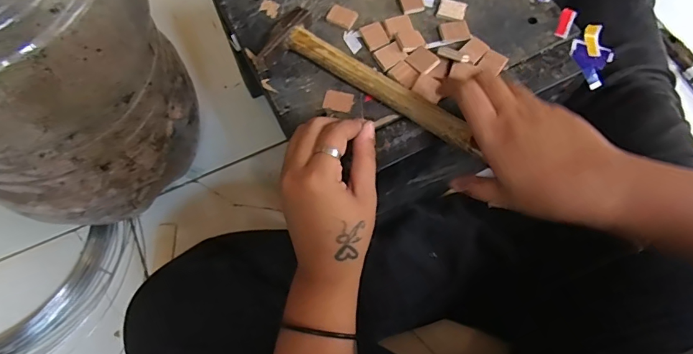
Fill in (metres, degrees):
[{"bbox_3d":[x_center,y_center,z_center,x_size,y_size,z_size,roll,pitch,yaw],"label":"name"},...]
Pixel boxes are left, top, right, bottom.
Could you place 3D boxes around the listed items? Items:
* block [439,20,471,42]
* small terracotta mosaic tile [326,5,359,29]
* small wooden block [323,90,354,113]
[{"bbox_3d":[0.098,-0.131,0.394,0.026,0.005,0.019,-11,70,-5],"label":"block"},{"bbox_3d":[-0.004,-0.146,0.399,0.026,0.005,0.019,27,71,8],"label":"small terracotta mosaic tile"},{"bbox_3d":[-0.006,-0.065,0.370,0.024,0.004,0.018,12,69,3],"label":"small wooden block"}]

